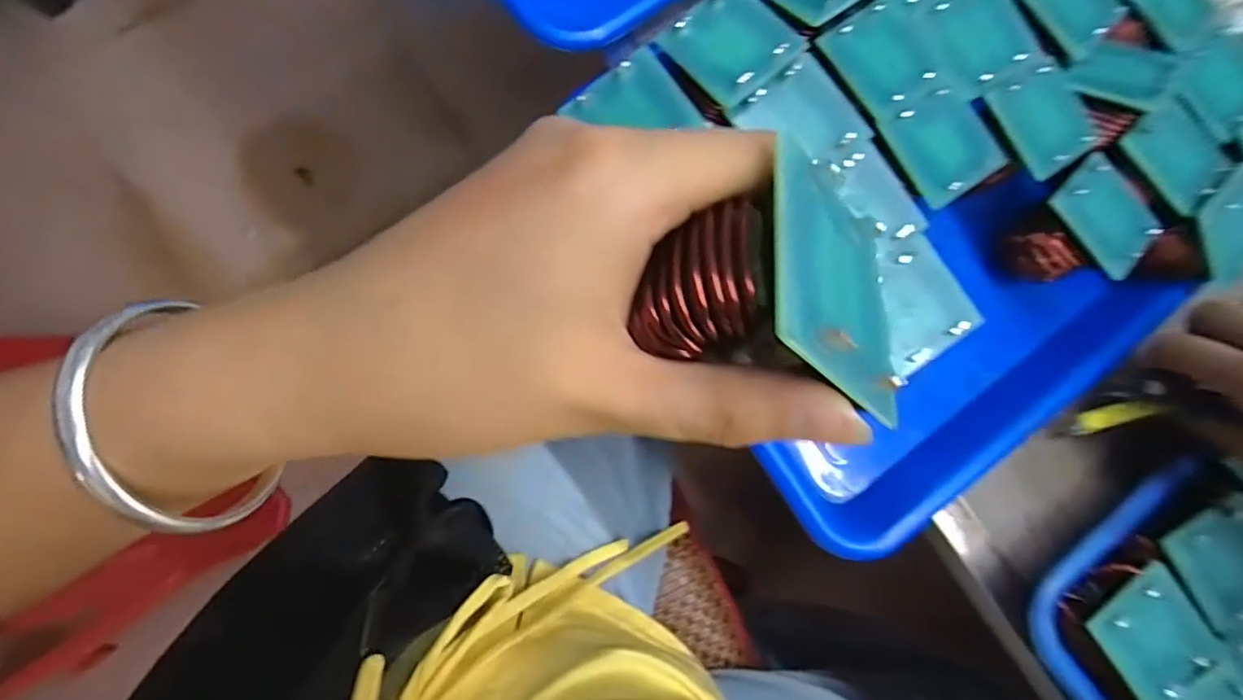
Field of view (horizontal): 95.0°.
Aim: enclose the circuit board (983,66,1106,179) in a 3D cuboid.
[{"bbox_3d":[0.198,-0.107,0.263,0.046,0.005,0.047,-31,91,-12],"label":"circuit board"}]

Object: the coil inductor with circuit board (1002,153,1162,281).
[{"bbox_3d":[0.219,-0.058,0.273,0.052,0.032,0.046,-40,91,-8],"label":"coil inductor with circuit board"}]

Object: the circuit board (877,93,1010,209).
[{"bbox_3d":[0.144,-0.091,0.253,0.049,0.005,0.043,-30,89,-8],"label":"circuit board"}]

